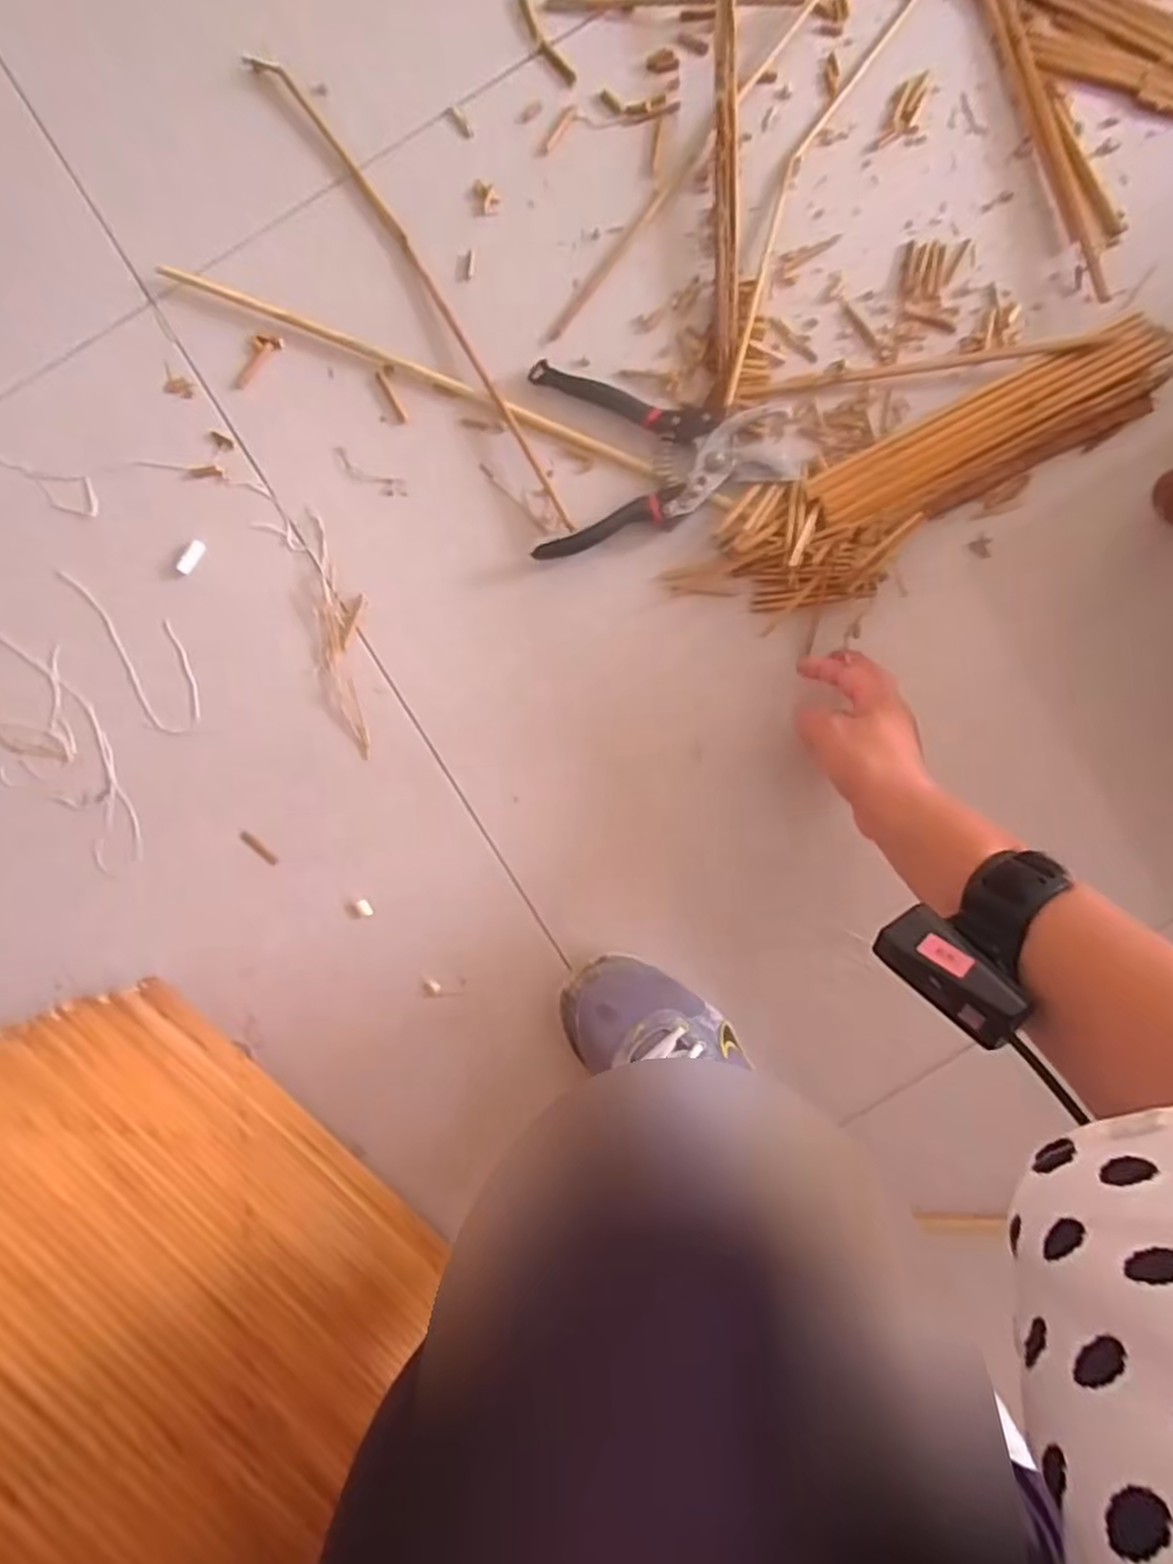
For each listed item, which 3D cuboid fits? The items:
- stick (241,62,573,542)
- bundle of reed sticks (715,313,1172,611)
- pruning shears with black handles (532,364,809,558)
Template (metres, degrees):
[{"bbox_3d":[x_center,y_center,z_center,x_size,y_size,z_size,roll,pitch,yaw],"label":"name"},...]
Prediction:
[{"bbox_3d":[-0.124,-0.371,0.577,0.025,0.018,0.433,-34,90,2],"label":"stick"},{"bbox_3d":[0.268,-0.227,0.565,0.343,0.032,0.102,-23,90,2],"label":"bundle of reed sticks"},{"bbox_3d":[0.058,-0.242,0.575,0.189,0.017,0.137,-2,91,2],"label":"pruning shears with black handles"}]

